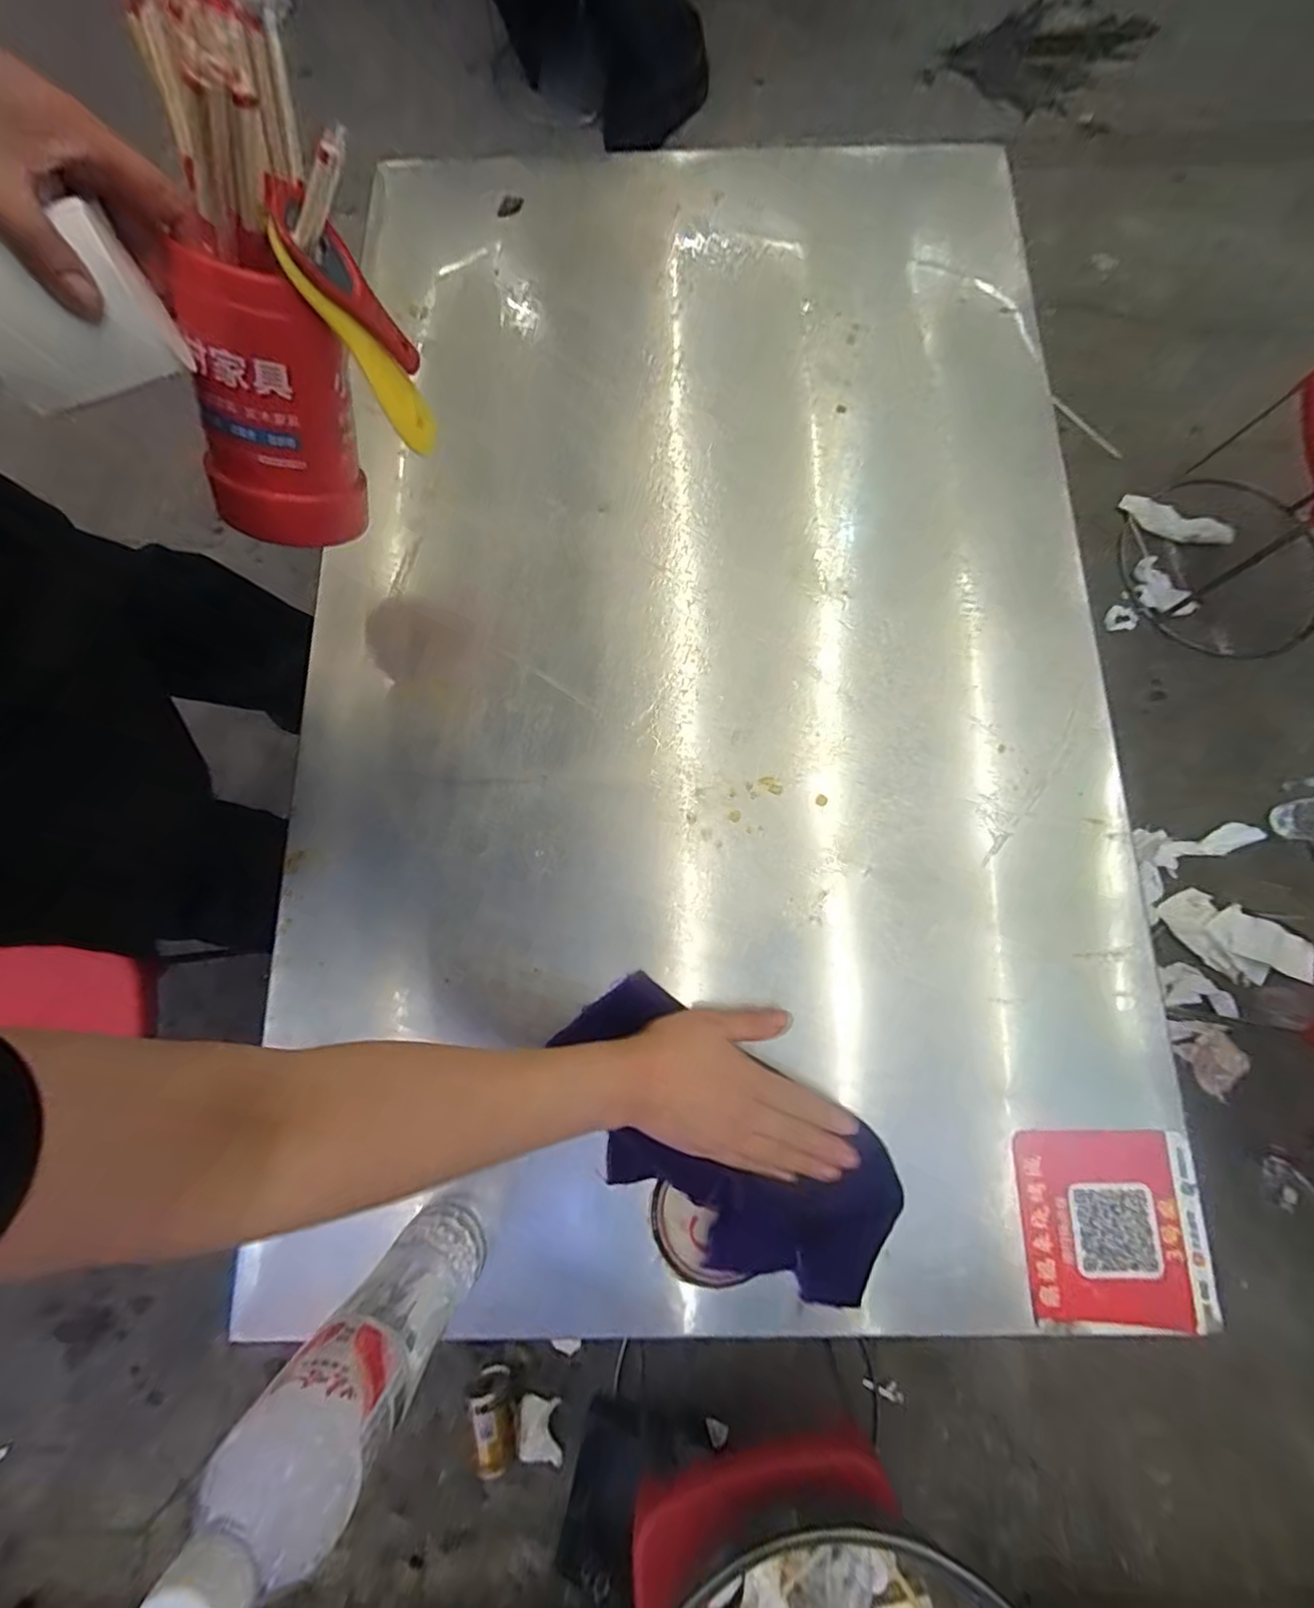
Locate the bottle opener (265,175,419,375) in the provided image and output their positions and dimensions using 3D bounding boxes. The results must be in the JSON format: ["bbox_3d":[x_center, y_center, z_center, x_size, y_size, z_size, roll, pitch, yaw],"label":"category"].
[{"bbox_3d":[-0.177,-0.297,0.333,0.020,0.093,0.040,14,77,34],"label":"bottle opener"}]

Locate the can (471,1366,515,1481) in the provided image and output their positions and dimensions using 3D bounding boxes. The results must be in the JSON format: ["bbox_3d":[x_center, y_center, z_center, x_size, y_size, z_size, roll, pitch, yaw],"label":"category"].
[{"bbox_3d":[-0.220,0.831,0.772,0.054,0.064,0.109,-16,79,-2],"label":"can"}]

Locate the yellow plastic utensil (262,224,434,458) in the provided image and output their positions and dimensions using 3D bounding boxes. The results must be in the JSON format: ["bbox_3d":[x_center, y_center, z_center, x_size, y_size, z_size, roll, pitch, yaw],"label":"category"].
[{"bbox_3d":[-0.175,-0.270,0.344,0.013,0.115,0.030,26,78,34],"label":"yellow plastic utensil"}]

